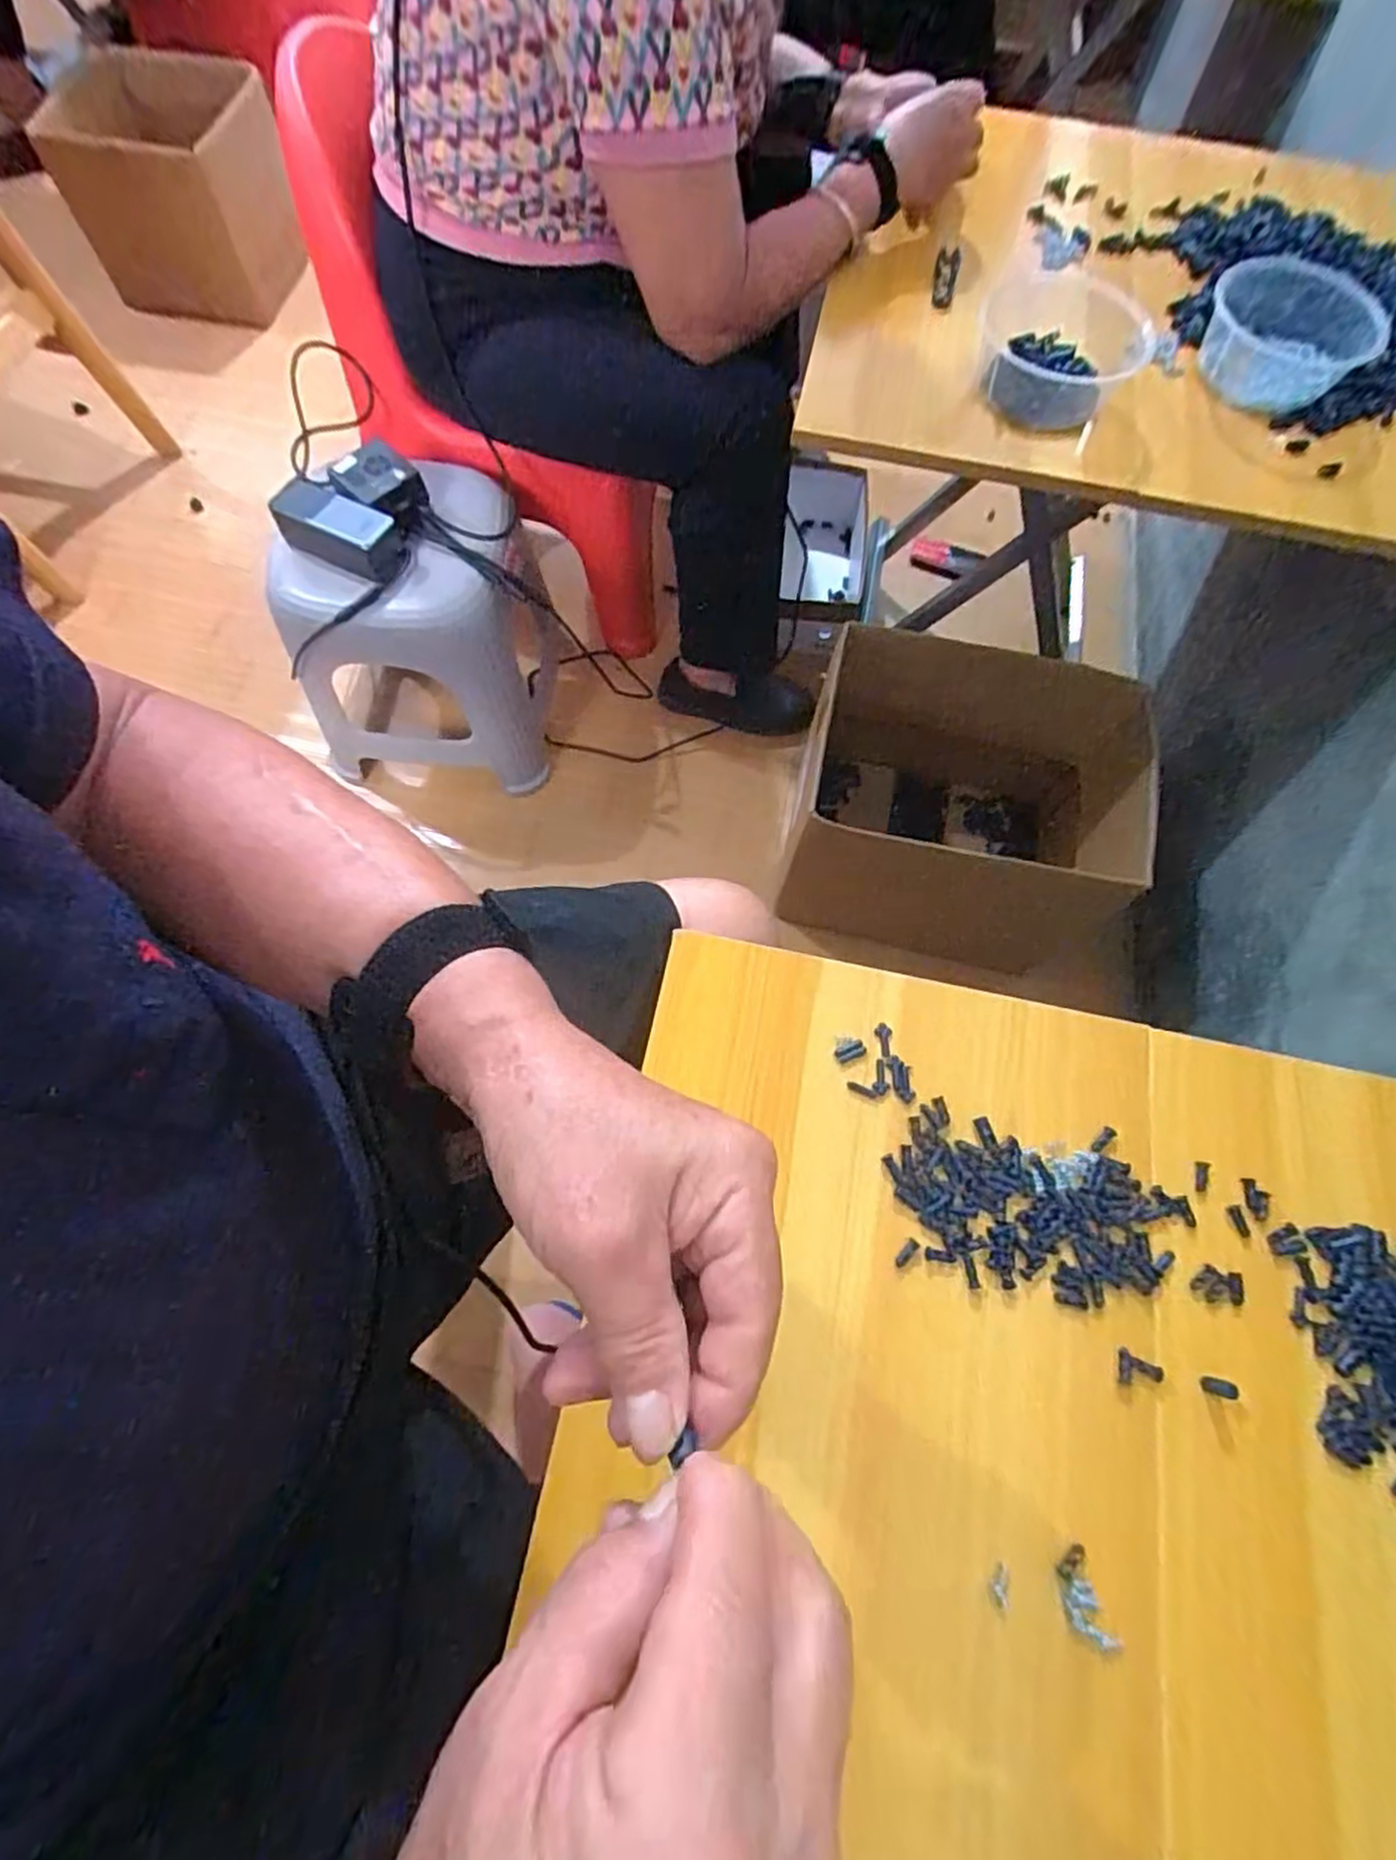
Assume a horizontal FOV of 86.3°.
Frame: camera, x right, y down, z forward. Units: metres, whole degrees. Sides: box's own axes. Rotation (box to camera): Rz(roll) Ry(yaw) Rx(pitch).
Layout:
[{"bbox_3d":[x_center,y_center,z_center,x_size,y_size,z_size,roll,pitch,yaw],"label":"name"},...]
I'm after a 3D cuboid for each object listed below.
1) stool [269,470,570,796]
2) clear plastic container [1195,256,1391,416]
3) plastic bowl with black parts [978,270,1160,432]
[{"bbox_3d":[-0.348,-0.408,1.007,0.296,0.328,0.301,5,69,0],"label":"stool"},{"bbox_3d":[0.544,-0.545,0.685,0.138,0.054,0.130,16,69,6],"label":"clear plastic container"},{"bbox_3d":[0.323,-0.519,0.676,0.146,0.060,0.129,16,69,4],"label":"plastic bowl with black parts"}]

